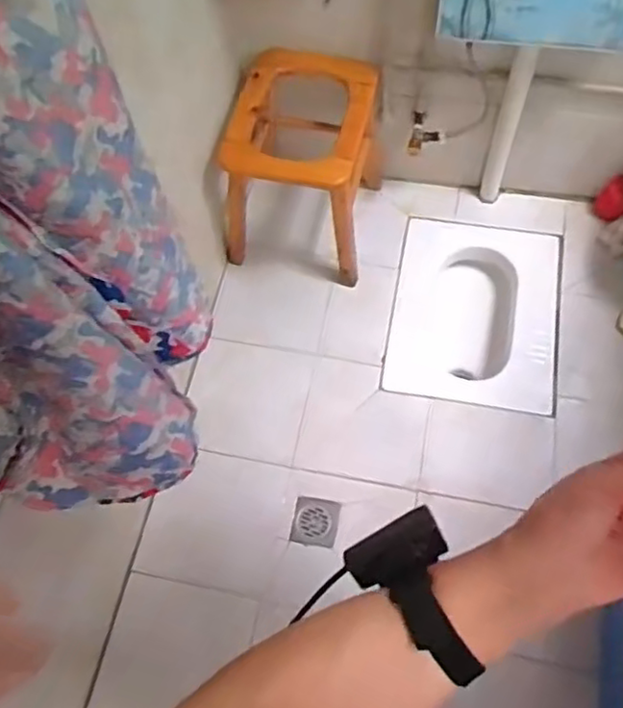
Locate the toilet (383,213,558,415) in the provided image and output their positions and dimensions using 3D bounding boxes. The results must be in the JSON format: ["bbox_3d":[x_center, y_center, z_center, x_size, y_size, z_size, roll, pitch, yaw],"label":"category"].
[{"bbox_3d":[0.403,-0.080,1.666,0.382,0.166,0.490,9,65,8],"label":"toilet"}]

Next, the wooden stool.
[{"bbox_3d":[-0.019,-0.438,1.538,0.304,0.404,0.391,10,65,8],"label":"wooden stool"}]

